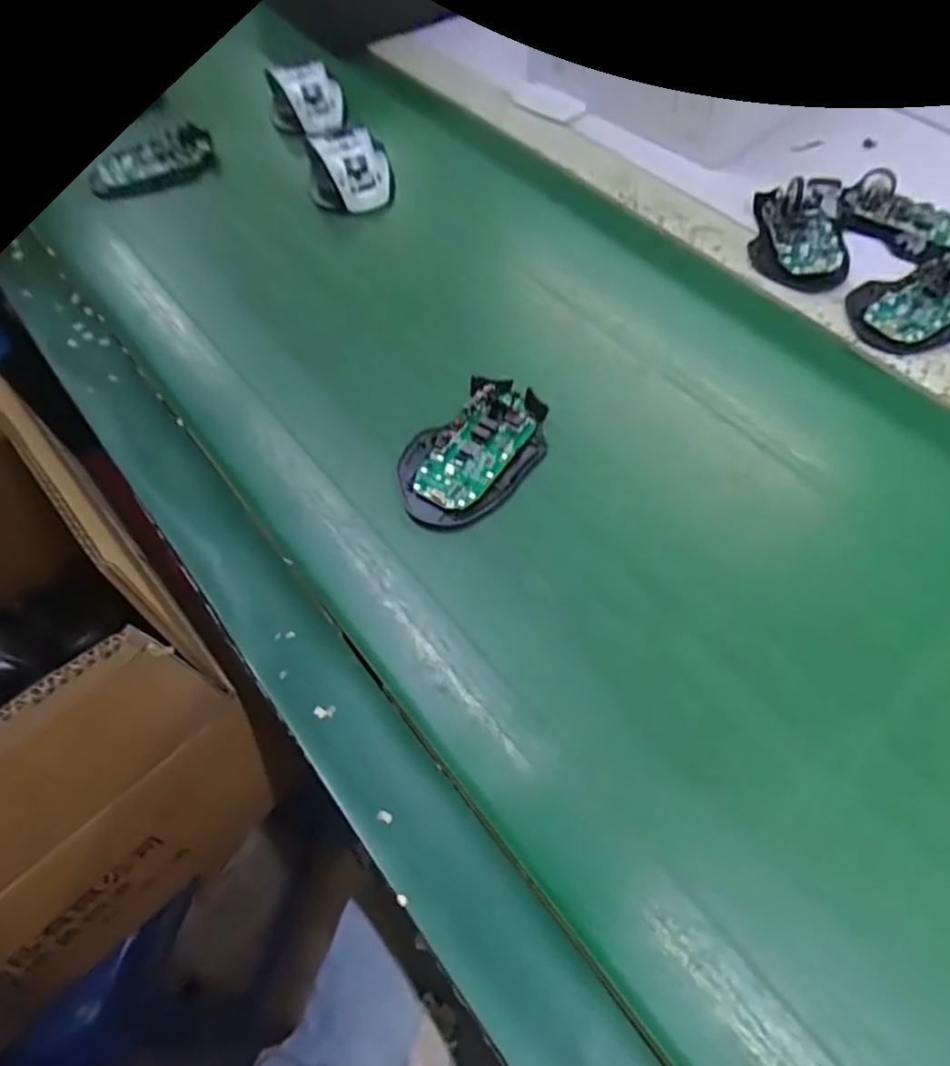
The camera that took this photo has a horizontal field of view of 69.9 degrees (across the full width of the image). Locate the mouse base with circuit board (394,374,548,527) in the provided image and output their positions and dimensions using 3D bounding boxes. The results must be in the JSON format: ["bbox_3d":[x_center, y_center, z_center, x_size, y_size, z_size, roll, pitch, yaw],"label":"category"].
[{"bbox_3d":[-0.001,-0.053,0.437,0.072,0.019,0.113,33,66,21],"label":"mouse base with circuit board"}]

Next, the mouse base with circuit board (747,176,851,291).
[{"bbox_3d":[0.260,-0.246,0.540,0.071,0.024,0.123,11,60,10],"label":"mouse base with circuit board"}]

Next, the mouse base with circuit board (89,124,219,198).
[{"bbox_3d":[-0.302,-0.345,0.636,0.116,0.019,0.055,-24,60,-11],"label":"mouse base with circuit board"}]

